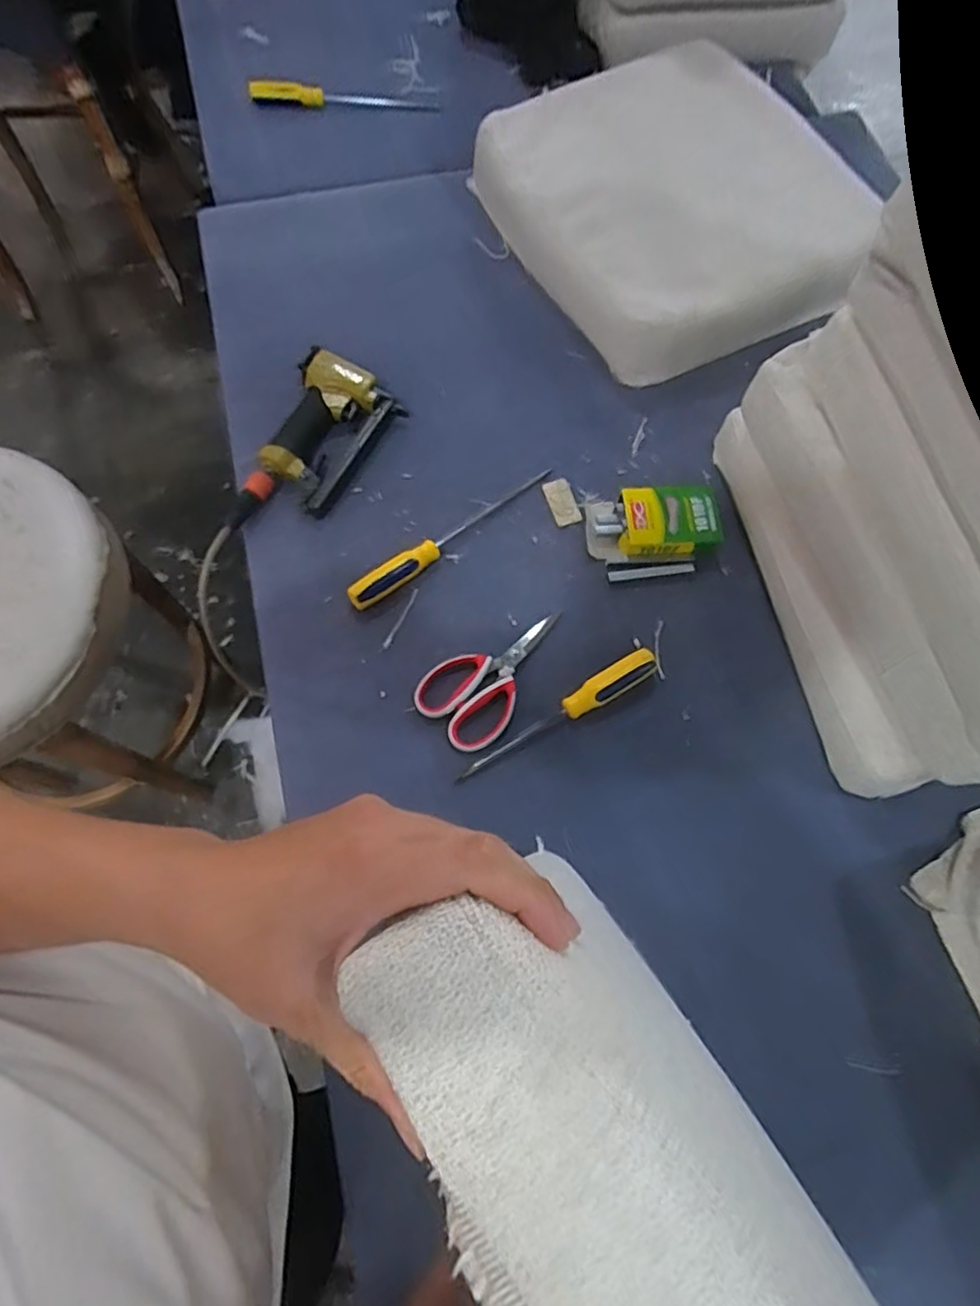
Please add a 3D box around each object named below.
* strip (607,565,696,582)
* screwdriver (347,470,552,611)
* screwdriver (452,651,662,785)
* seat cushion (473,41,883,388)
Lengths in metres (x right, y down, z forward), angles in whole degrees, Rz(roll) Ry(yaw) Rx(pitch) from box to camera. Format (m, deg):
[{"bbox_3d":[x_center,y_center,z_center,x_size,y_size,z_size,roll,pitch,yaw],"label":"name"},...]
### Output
[{"bbox_3d":[0.189,-0.093,0.746,0.102,0.005,0.012,-5,70,-3],"label":"strip"},{"bbox_3d":[-0.039,-0.137,0.744,0.287,0.025,0.029,-35,74,-13],"label":"screwdriver"},{"bbox_3d":[0.073,0.066,0.675,0.236,0.028,0.032,-29,73,-12],"label":"screwdriver"},{"bbox_3d":[0.239,-0.635,0.879,0.452,0.108,0.499,-18,71,-8],"label":"seat cushion"}]

